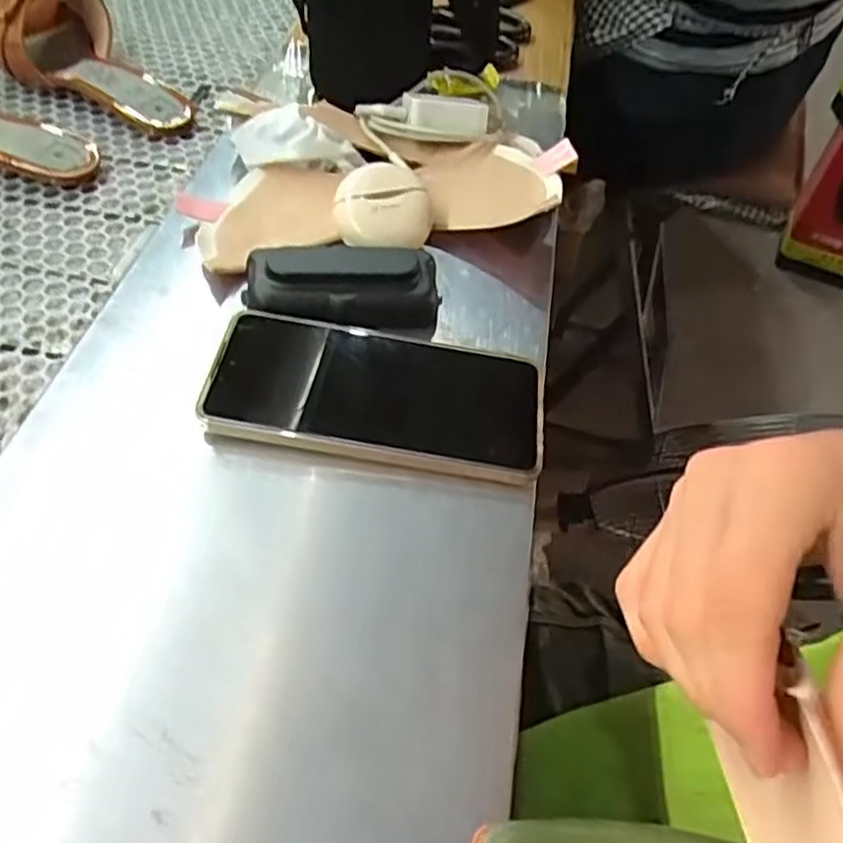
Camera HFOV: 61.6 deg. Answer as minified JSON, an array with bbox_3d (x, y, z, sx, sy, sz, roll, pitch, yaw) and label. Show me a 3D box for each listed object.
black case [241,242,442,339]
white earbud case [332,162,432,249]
[{"bbox_3d":[-0.044,-0.074,0.390,0.103,0.028,0.046,-2,47,-7],"label":"black case"},{"bbox_3d":[-0.022,-0.128,0.421,0.058,0.033,0.042,-16,50,-19],"label":"white earbud case"}]

